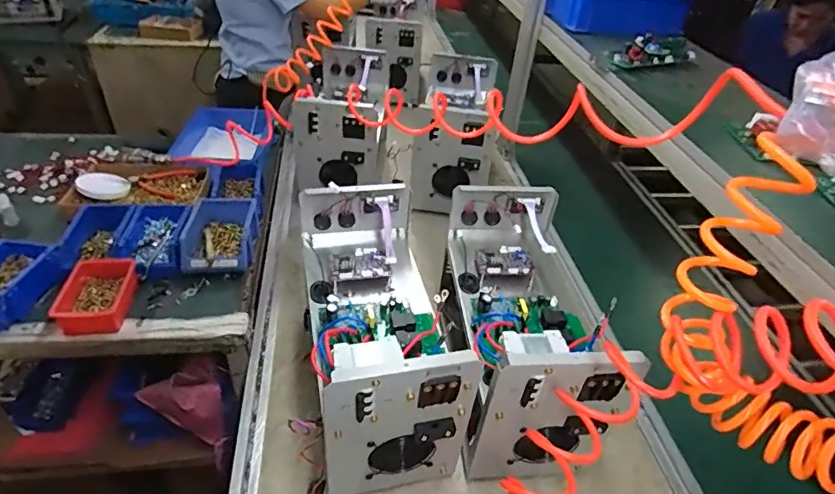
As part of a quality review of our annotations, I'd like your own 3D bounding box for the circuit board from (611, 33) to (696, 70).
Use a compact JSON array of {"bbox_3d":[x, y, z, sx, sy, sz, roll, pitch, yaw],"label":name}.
[{"bbox_3d":[0.480,-0.395,0.997,0.179,0.044,0.075,-11,42,-21],"label":"circuit board"}]

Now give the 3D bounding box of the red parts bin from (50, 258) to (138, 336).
[{"bbox_3d":[-0.557,0.085,0.869,0.106,0.053,0.151,2,39,-6],"label":"red parts bin"}]

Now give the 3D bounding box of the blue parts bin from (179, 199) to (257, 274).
[{"bbox_3d":[-0.396,-0.021,1.008,0.129,0.073,0.193,0,39,-7],"label":"blue parts bin"}]

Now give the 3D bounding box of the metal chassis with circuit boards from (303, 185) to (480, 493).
[{"bbox_3d":[-0.064,0.126,0.747,0.183,0.275,0.384,-4,40,-13],"label":"metal chassis with circuit boards"}]

